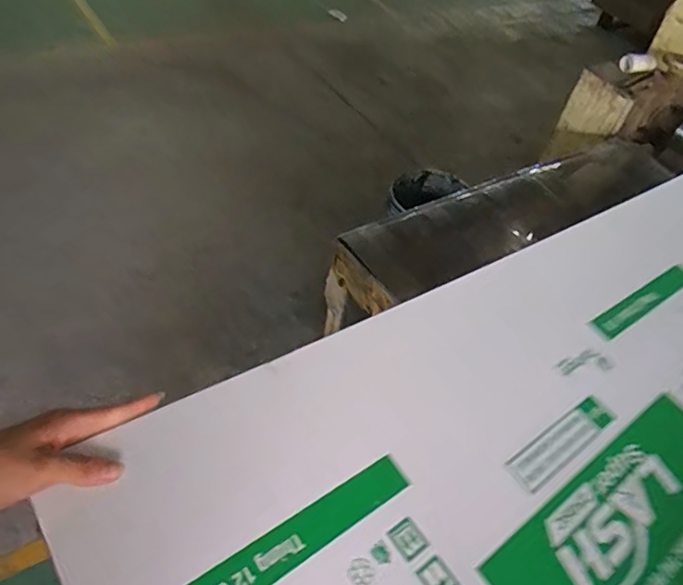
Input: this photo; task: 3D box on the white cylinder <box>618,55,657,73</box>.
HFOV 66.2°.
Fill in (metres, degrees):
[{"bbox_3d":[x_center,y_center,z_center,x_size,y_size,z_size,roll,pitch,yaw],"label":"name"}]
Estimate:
[{"bbox_3d":[0.777,-0.599,1.384,0.082,0.048,0.050,2,43,-1],"label":"white cylinder"}]

